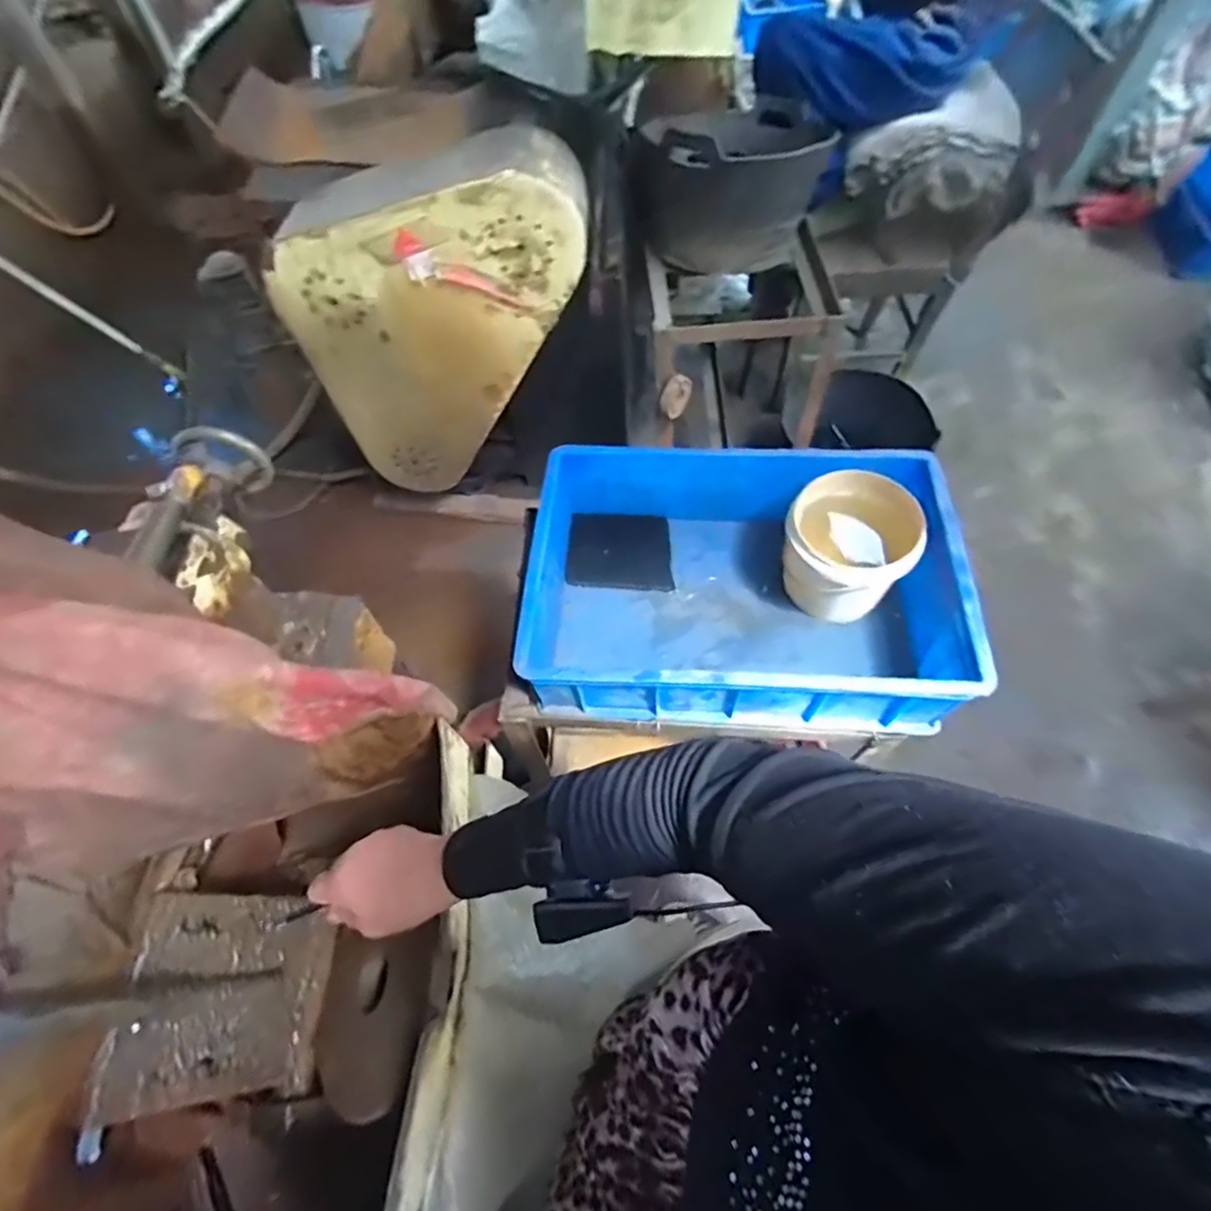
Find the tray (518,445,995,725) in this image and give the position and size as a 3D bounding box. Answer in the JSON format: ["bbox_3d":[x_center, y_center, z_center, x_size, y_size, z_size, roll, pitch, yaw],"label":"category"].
[{"bbox_3d":[0.166,-0.026,0.783,0.506,0.183,0.332,3,60,3],"label":"tray"}]

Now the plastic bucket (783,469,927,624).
[{"bbox_3d":[0.310,-0.064,0.780,0.150,0.162,0.147,19,62,12],"label":"plastic bucket"}]

